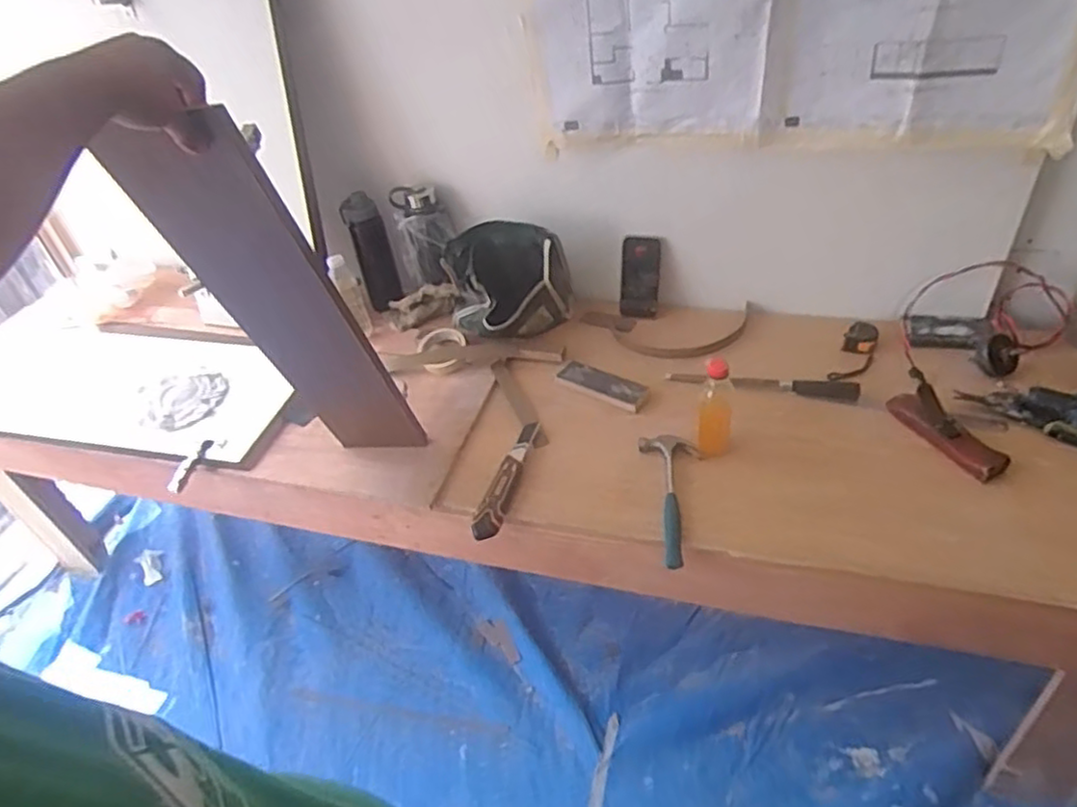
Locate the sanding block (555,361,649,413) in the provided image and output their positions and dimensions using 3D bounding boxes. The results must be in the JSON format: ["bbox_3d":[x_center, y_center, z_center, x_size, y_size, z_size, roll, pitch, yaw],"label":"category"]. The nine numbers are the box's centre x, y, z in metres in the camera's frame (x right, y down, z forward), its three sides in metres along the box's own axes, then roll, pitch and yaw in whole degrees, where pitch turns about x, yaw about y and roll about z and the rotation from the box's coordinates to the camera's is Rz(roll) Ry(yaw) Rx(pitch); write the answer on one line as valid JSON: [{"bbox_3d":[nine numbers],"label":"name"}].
[{"bbox_3d":[0.116,-0.035,1.295,0.180,0.020,0.060,25,52,33],"label":"sanding block"}]

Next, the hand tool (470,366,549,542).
[{"bbox_3d":[-0.043,0.059,1.223,0.104,0.034,0.417,-4,42,6],"label":"hand tool"}]

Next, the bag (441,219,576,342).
[{"bbox_3d":[-0.057,-0.236,1.402,0.247,0.209,0.139,-10,41,0],"label":"bag"}]

